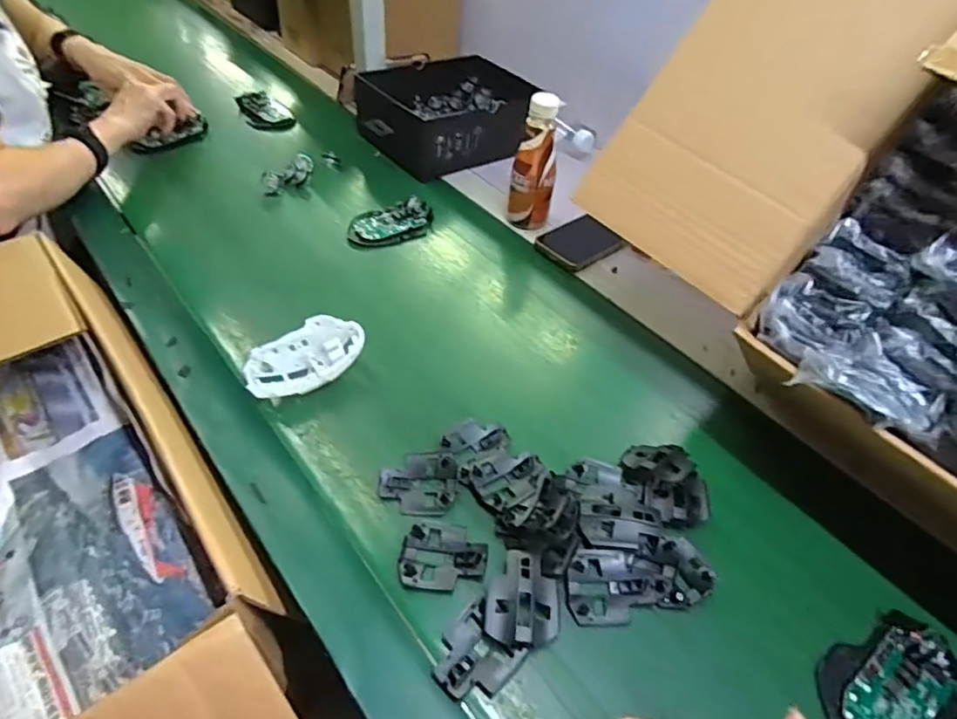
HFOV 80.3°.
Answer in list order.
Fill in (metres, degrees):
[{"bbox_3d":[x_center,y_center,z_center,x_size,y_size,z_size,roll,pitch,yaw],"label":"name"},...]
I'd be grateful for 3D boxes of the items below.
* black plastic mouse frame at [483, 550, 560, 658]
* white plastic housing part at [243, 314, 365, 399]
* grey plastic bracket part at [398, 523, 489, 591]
[{"bbox_3d":[0.032,0.176,0.413,0.051,0.020,0.065,6,44,2],"label":"black plastic mouse frame"},{"bbox_3d":[-0.169,0.000,0.552,0.114,0.043,0.065,-22,50,-25],"label":"white plastic housing part"},{"bbox_3d":[-0.027,0.152,0.441,0.066,0.010,0.050,4,44,0],"label":"grey plastic bracket part"}]

